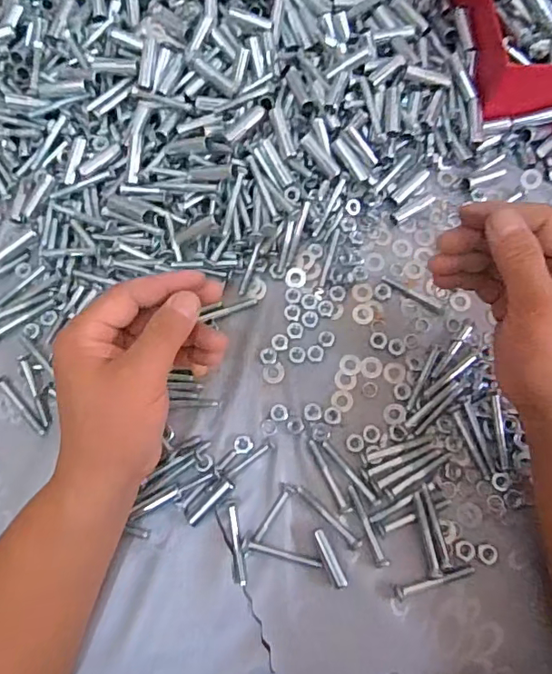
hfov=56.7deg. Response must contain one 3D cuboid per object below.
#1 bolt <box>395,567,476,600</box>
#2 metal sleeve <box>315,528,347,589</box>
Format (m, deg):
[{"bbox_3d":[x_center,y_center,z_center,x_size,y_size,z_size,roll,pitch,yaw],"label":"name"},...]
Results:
[{"bbox_3d":[0.107,0.164,0.343,0.056,0.005,0.008,-14,75,-4],"label":"bolt"},{"bbox_3d":[0.036,0.150,0.346,0.007,0.008,0.038,-24,75,-6],"label":"metal sleeve"}]

